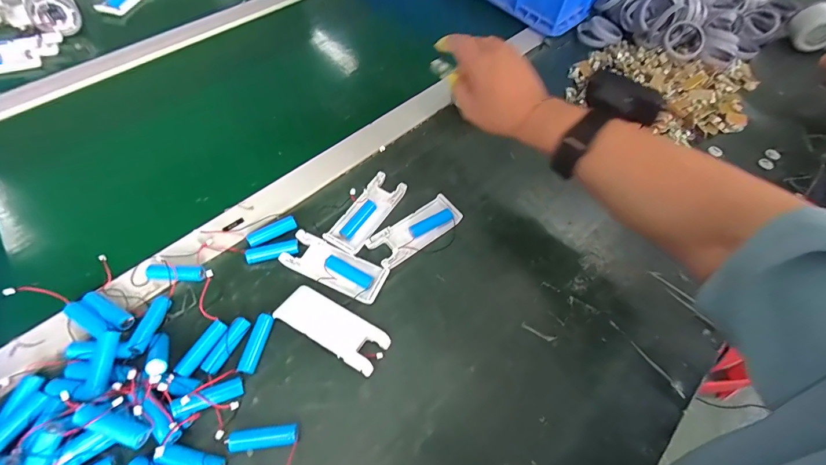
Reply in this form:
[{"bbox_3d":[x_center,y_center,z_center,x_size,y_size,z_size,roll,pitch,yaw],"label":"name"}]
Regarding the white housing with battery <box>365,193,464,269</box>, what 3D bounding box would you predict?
[{"bbox_3d":[0.003,-0.003,0.398,0.103,0.011,0.042,-32,67,-21],"label":"white housing with battery"}]

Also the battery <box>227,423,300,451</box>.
[{"bbox_3d":[-0.118,0.162,0.294,0.050,0.012,0.015,-3,60,-6],"label":"battery"}]

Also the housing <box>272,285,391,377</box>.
[{"bbox_3d":[-0.073,0.085,0.338,0.103,0.012,0.040,28,61,12],"label":"housing"}]

